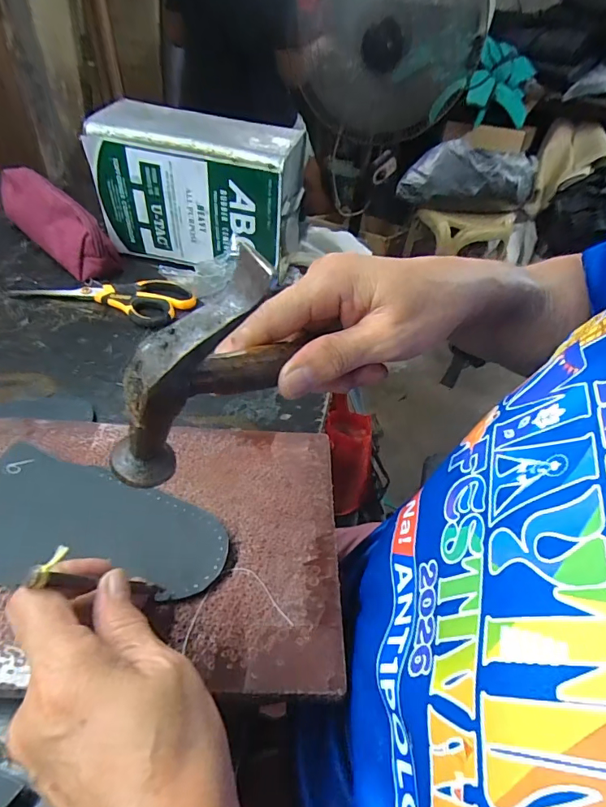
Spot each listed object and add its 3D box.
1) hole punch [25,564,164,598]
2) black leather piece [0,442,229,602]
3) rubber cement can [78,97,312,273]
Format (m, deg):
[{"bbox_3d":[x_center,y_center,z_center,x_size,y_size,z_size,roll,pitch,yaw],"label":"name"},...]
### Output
[{"bbox_3d":[-0.096,0.090,0.222,0.009,0.087,0.009,-42,55,1],"label":"hole punch"},{"bbox_3d":[-0.130,0.080,0.282,0.162,0.008,0.085,12,48,6],"label":"black leather piece"},{"bbox_3d":[-0.129,-0.257,0.563,0.236,0.165,0.087,14,45,8],"label":"rubber cement can"}]

